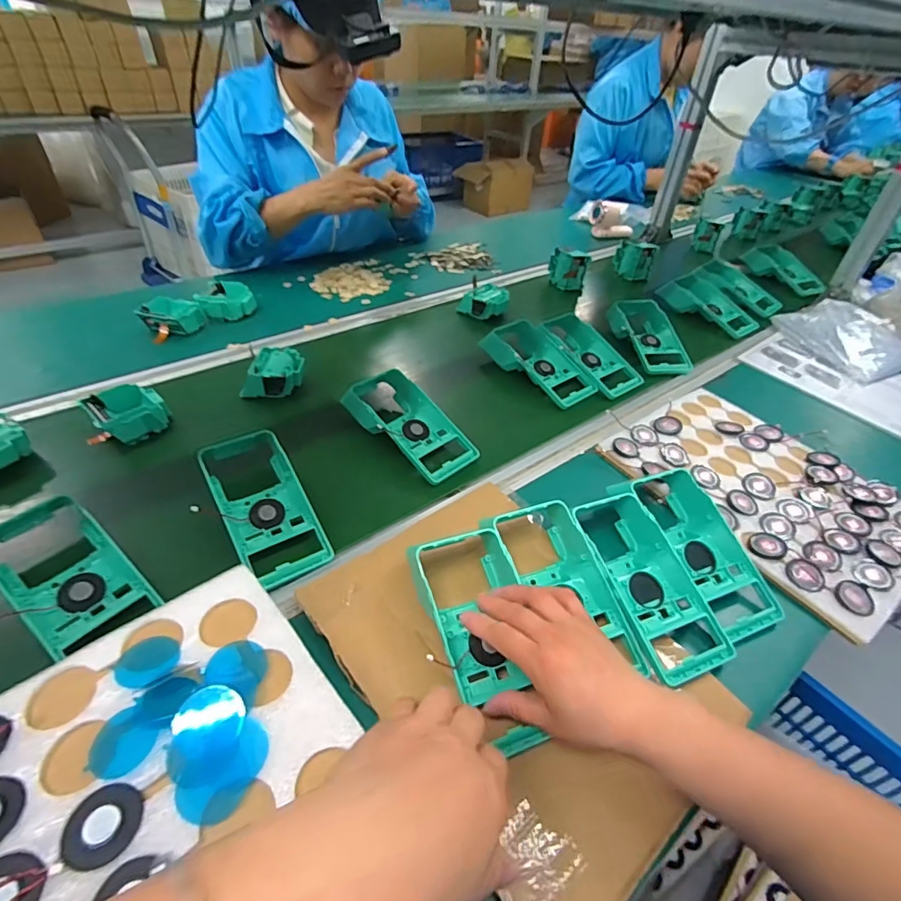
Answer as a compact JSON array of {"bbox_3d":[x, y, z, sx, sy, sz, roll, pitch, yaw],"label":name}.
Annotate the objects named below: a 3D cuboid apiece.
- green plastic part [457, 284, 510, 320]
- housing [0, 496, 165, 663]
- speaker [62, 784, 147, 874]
[{"bbox_3d":[0.068,-0.275,0.925,0.075,0.040,0.077,-28,51,-30],"label":"green plastic part"},{"bbox_3d":[-0.336,0.105,0.434,0.167,0.048,0.082,30,49,26],"label":"housing"},{"bbox_3d":[-0.168,0.181,0.240,0.033,0.004,0.032,2,42,-2],"label":"speaker"}]

